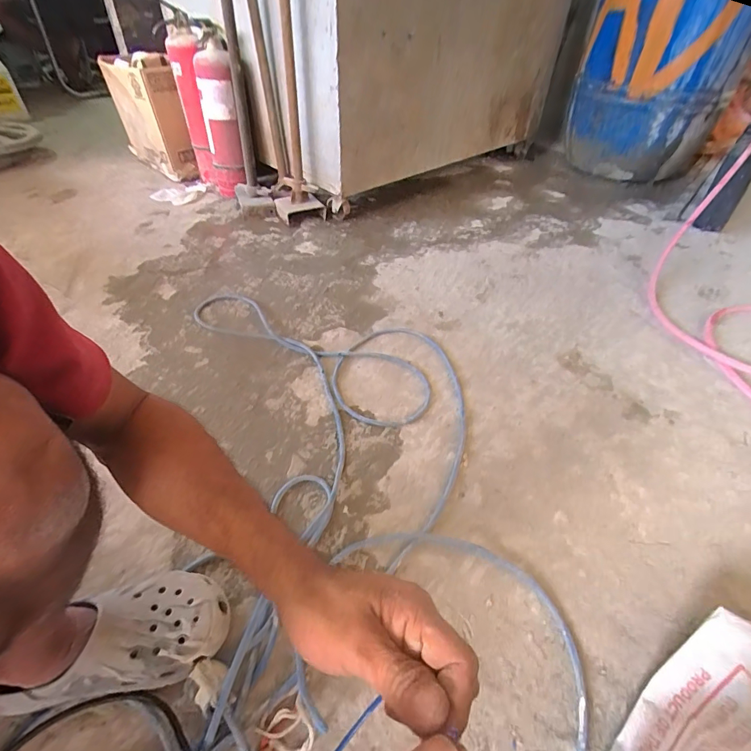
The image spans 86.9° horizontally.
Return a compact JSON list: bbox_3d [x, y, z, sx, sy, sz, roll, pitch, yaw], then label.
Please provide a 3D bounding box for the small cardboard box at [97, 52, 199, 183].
[{"bbox_3d":[-0.754,-0.851,1.333,0.118,0.351,0.308,-32,54,-31],"label":"small cardboard box"}]

